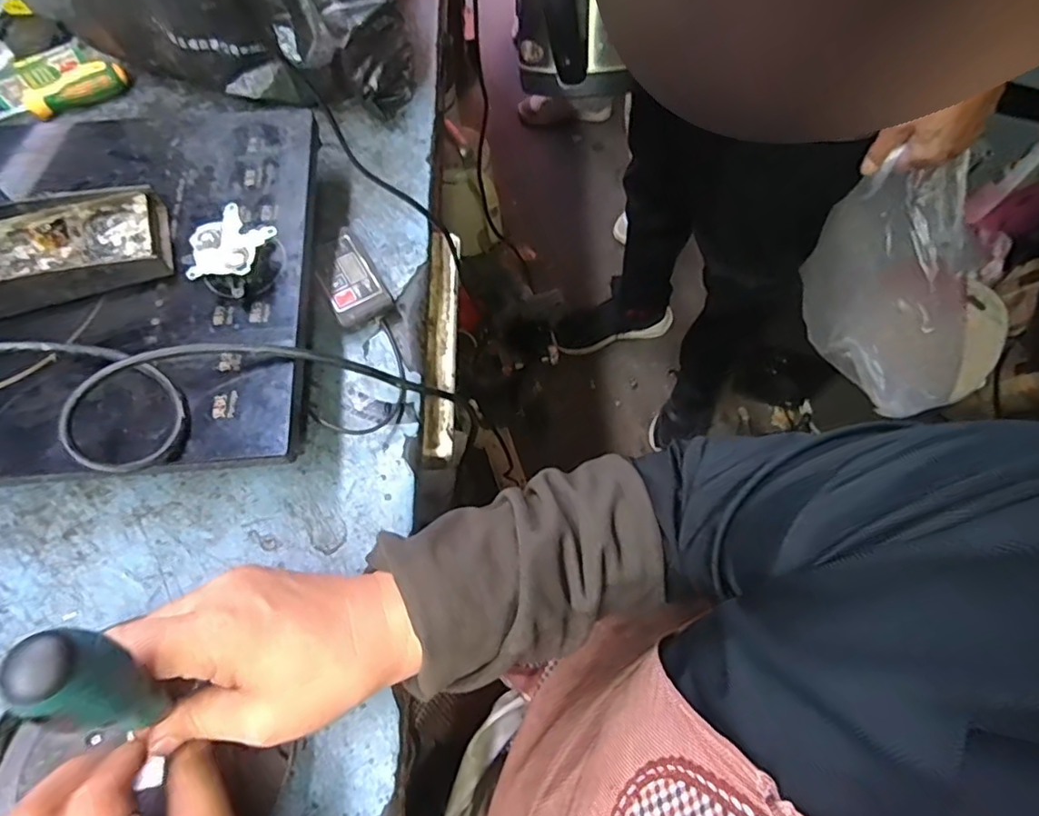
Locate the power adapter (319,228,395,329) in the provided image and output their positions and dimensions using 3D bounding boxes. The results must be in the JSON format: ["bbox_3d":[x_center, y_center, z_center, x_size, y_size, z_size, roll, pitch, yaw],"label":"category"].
[{"bbox_3d":[-0.137,-0.104,0.472,0.043,0.020,0.090,-27,70,-10],"label":"power adapter"}]

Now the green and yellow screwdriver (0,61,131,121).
[{"bbox_3d":[-0.443,-0.289,0.548,0.146,0.027,0.031,-19,68,-7],"label":"green and yellow screwdriver"}]

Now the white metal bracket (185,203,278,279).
[{"bbox_3d":[-0.199,-0.109,0.395,0.046,0.006,0.057,25,70,10],"label":"white metal bracket"}]

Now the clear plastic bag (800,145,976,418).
[{"bbox_3d":[0.454,-0.133,0.707,0.073,0.284,0.239,-36,72,-14],"label":"clear plastic bag"}]

